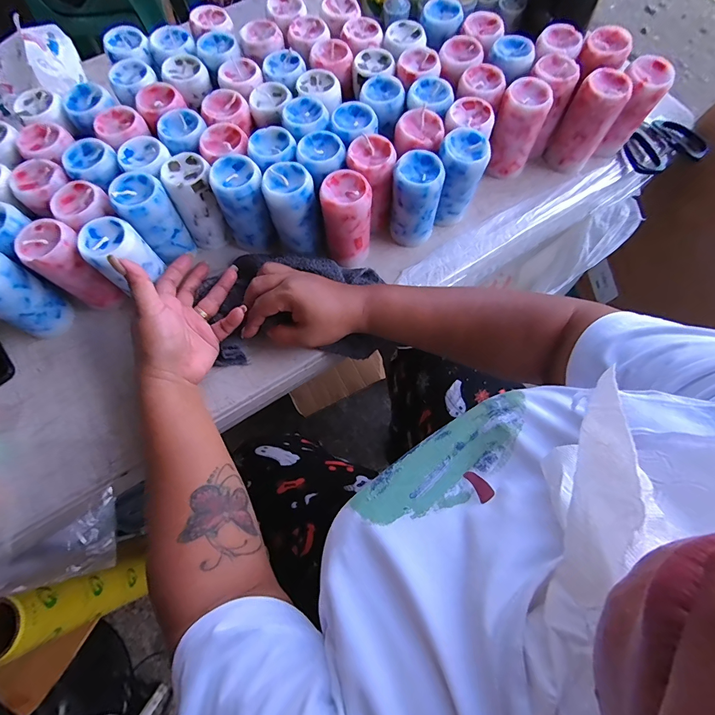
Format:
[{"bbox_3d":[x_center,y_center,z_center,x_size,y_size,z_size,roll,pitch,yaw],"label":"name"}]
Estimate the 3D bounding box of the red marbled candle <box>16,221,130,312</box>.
[{"bbox_3d":[-0.286,-0.090,0.387,0.060,0.093,0.050,41,76,12],"label":"red marbled candle"}]

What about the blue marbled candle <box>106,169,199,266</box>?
[{"bbox_3d":[-0.214,-0.146,0.401,0.048,0.087,0.051,-38,76,-12],"label":"blue marbled candle"}]

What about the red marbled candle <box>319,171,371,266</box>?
[{"bbox_3d":[-0.010,-0.145,0.400,0.048,0.083,0.052,2,72,1],"label":"red marbled candle"}]

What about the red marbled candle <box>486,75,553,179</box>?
[{"bbox_3d":[0.188,-0.270,0.447,0.054,0.091,0.047,26,74,8],"label":"red marbled candle"}]

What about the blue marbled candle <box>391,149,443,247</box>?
[{"bbox_3d":[0.063,-0.170,0.411,0.049,0.089,0.048,15,72,5],"label":"blue marbled candle"}]

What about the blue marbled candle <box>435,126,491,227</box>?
[{"bbox_3d":[0.108,-0.194,0.416,0.050,0.093,0.049,-3,72,-1],"label":"blue marbled candle"}]

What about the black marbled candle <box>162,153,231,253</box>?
[{"bbox_3d":[-0.173,-0.170,0.412,0.046,0.083,0.052,-17,73,-5],"label":"black marbled candle"}]

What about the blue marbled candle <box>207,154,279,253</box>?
[{"bbox_3d":[-0.121,-0.164,0.408,0.047,0.089,0.051,-14,72,-5],"label":"blue marbled candle"}]

